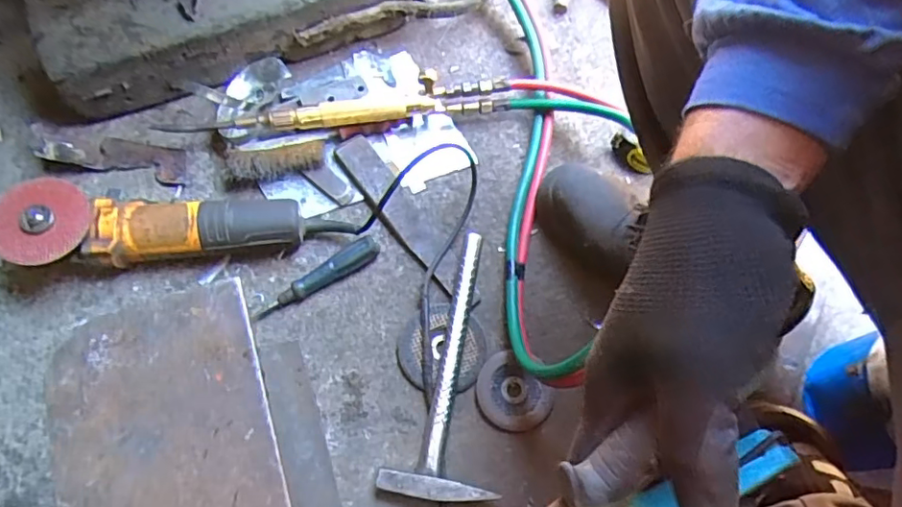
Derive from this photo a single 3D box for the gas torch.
[{"bbox_3d":[-0.127,-0.174,0.668,0.400,0.045,0.054,-7,70,-5],"label":"gas torch"}]

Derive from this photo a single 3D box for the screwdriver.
[{"bbox_3d":[-0.148,0.028,0.613,0.149,0.029,0.024,-30,73,-13],"label":"screwdriver"}]

